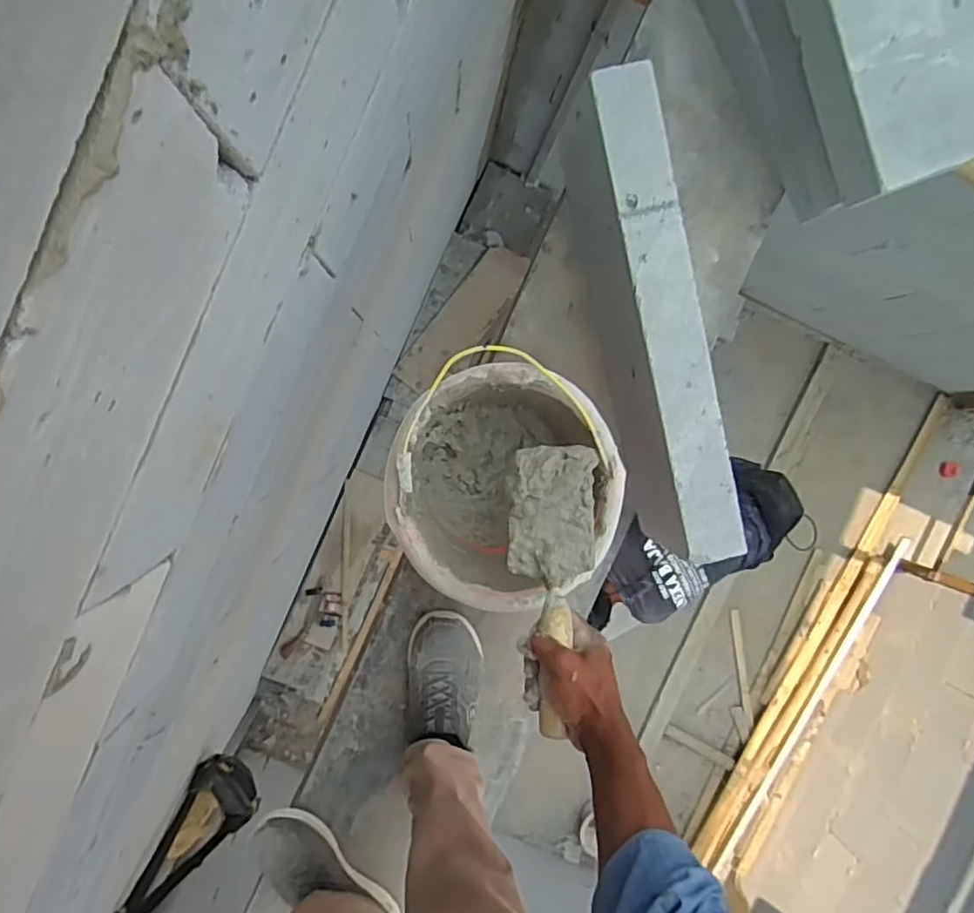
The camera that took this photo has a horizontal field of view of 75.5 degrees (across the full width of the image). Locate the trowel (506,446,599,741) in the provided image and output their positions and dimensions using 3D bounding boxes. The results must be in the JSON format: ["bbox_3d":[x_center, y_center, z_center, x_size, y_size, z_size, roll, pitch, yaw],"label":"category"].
[{"bbox_3d":[0.068,0.128,0.651,0.095,0.058,0.283,3,80,-5],"label":"trowel"}]

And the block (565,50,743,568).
[{"bbox_3d":[0.213,-0.164,0.856,0.085,0.219,0.597,-13,96,-3],"label":"block"}]

